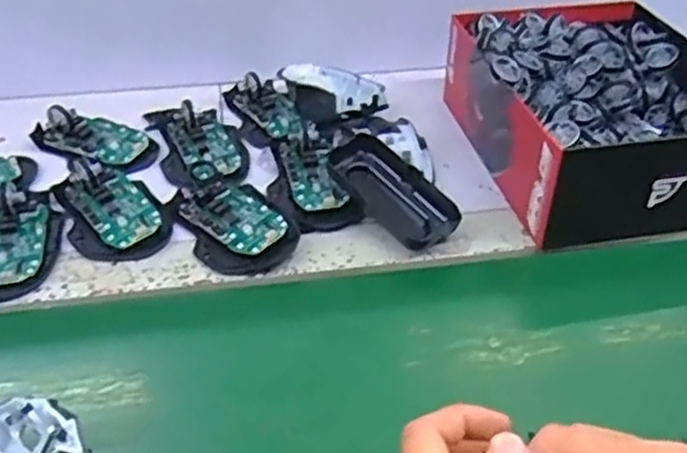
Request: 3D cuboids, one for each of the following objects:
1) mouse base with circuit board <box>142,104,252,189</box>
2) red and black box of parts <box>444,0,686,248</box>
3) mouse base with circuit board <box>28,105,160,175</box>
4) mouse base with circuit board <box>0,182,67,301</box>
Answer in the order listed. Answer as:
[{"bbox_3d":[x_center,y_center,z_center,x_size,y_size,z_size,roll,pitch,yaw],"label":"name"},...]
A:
[{"bbox_3d":[-0.127,-0.082,0.634,0.074,0.021,0.114,-15,42,-18],"label":"mouse base with circuit board"},{"bbox_3d":[0.211,-0.102,0.613,0.191,0.093,0.243,-8,40,-10],"label":"red and black box of parts"},{"bbox_3d":[-0.220,-0.082,0.637,0.108,0.025,0.054,18,43,19],"label":"mouse base with circuit board"},{"bbox_3d":[-0.249,0.008,0.529,0.071,0.023,0.105,-4,40,-6],"label":"mouse base with circuit board"}]

